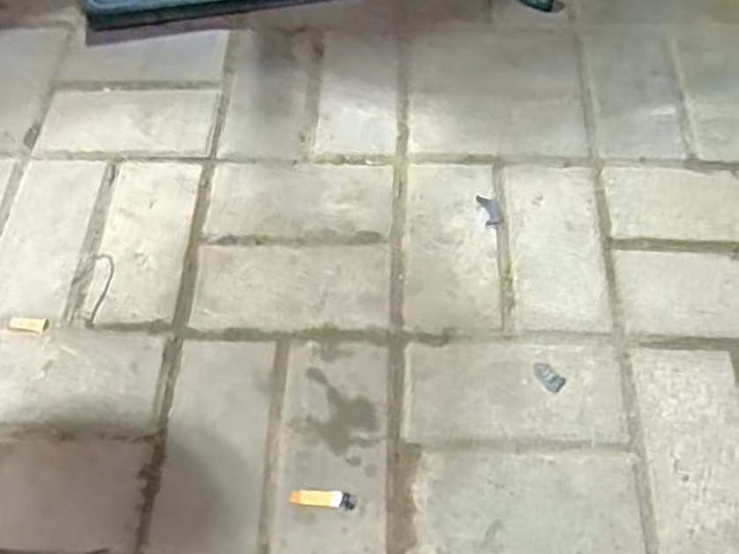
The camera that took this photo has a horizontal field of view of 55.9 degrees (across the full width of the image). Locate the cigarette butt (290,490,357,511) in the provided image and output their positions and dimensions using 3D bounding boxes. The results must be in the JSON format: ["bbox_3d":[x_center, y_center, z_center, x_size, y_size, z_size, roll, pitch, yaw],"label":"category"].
[{"bbox_3d":[-0.037,0.179,0.563,0.053,0.005,0.014,6,62,5],"label":"cigarette butt"}]

